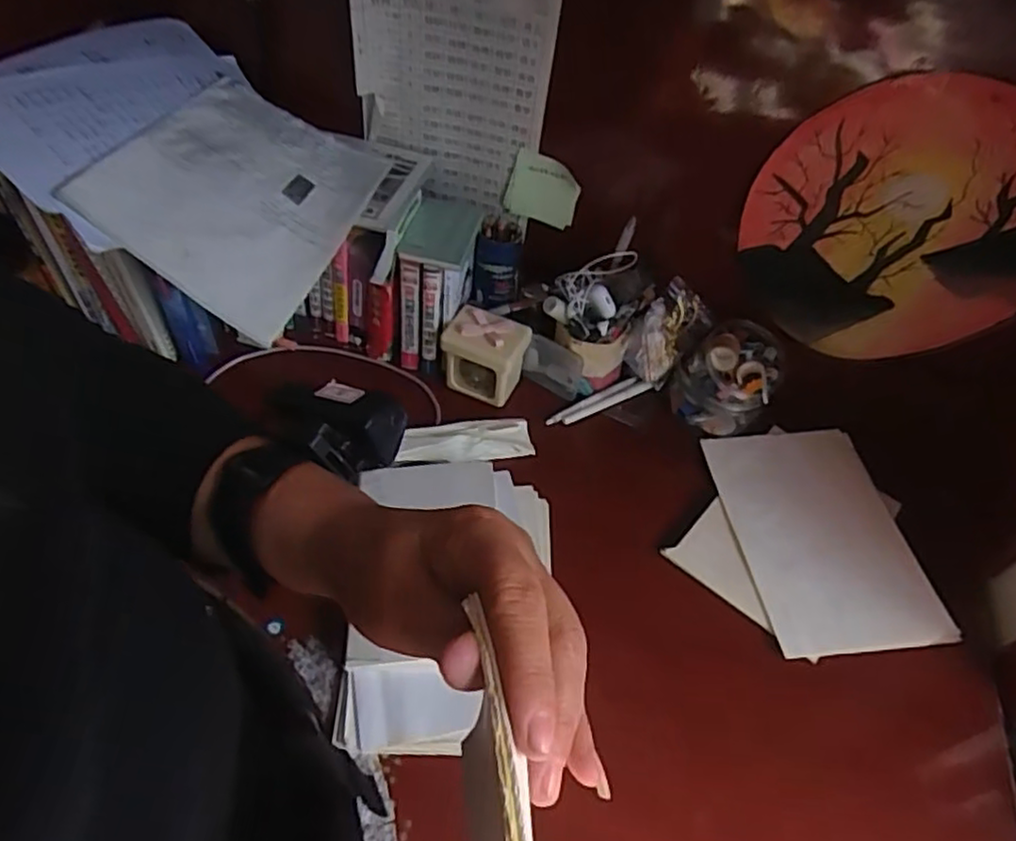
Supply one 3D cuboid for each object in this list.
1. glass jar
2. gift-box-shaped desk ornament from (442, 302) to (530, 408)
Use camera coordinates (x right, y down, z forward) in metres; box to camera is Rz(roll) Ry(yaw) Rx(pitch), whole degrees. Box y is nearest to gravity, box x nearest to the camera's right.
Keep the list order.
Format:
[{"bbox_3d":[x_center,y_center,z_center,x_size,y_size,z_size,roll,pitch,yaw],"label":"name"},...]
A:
[{"bbox_3d":[0.263,-0.052,0.823,0.107,0.109,0.099,2,51,-2],"label":"glass jar"},{"bbox_3d":[-0.026,-0.076,0.832,0.093,0.093,0.066,23,53,14],"label":"gift-box-shaped desk ornament"}]

